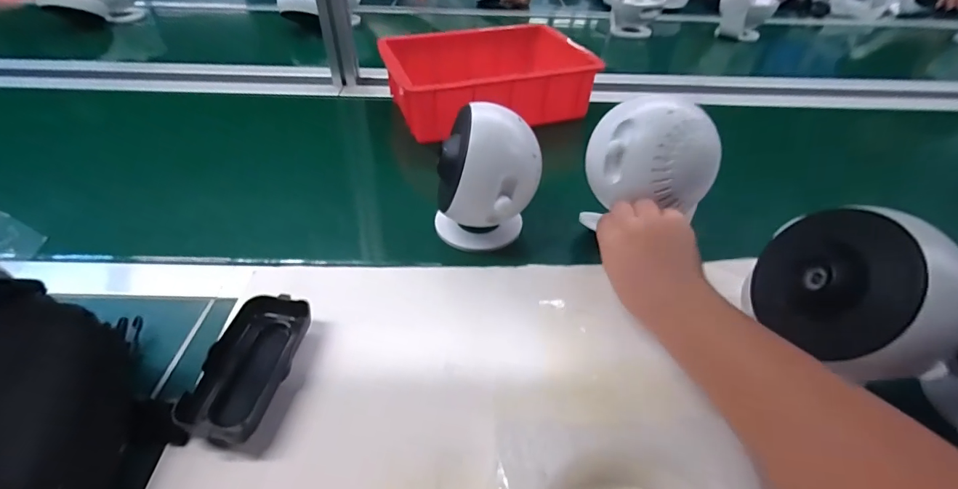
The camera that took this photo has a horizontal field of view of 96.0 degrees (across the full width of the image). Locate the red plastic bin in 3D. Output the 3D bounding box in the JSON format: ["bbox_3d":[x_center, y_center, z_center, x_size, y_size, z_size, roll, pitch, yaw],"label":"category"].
[{"bbox_3d":[0.007,-0.259,0.670,0.285,0.081,0.206,-10,44,-15],"label":"red plastic bin"}]

